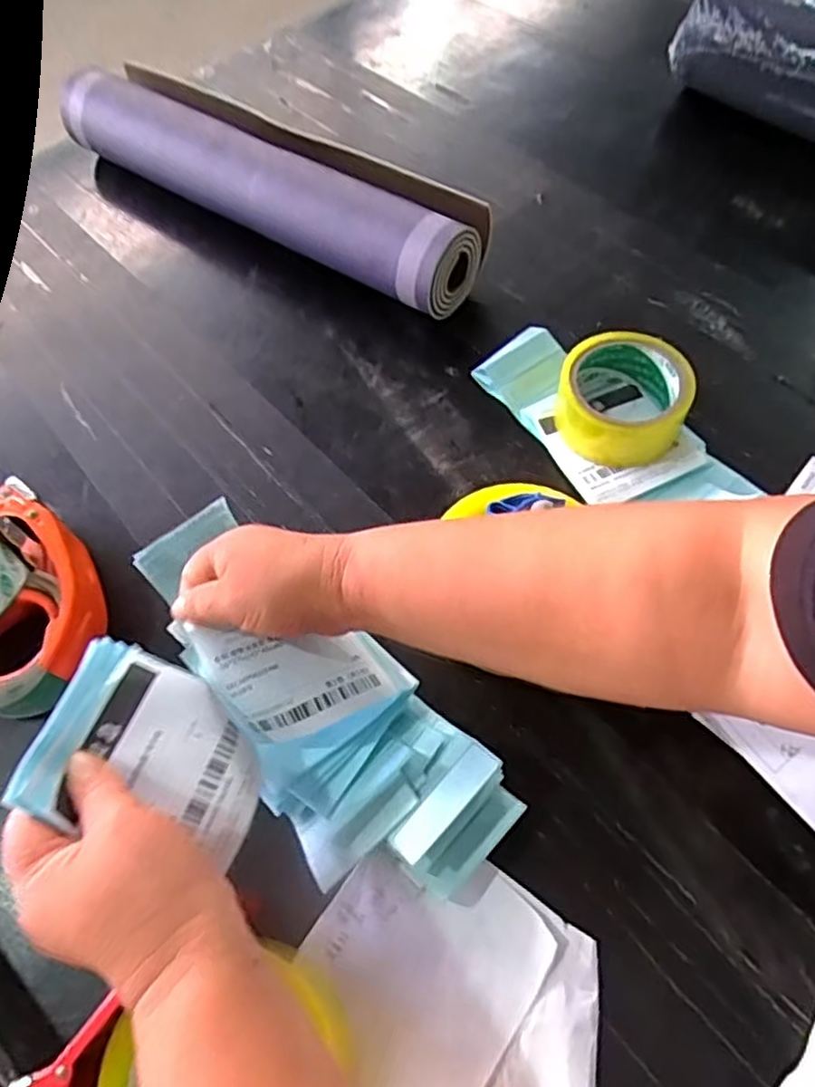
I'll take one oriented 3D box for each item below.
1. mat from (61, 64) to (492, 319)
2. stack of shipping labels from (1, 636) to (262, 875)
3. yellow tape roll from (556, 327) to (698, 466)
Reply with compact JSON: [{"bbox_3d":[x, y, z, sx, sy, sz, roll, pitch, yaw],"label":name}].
[{"bbox_3d":[-0.146,-0.358,0.671,0.492,0.084,0.100,32,67,21],"label":"mat"},{"bbox_3d":[-0.131,0.109,0.361,0.113,0.011,0.094,25,47,-14],"label":"stack of shipping labels"},{"bbox_3d":[0.166,-0.113,0.526,0.096,0.047,0.089,-2,60,3],"label":"yellow tape roll"}]

